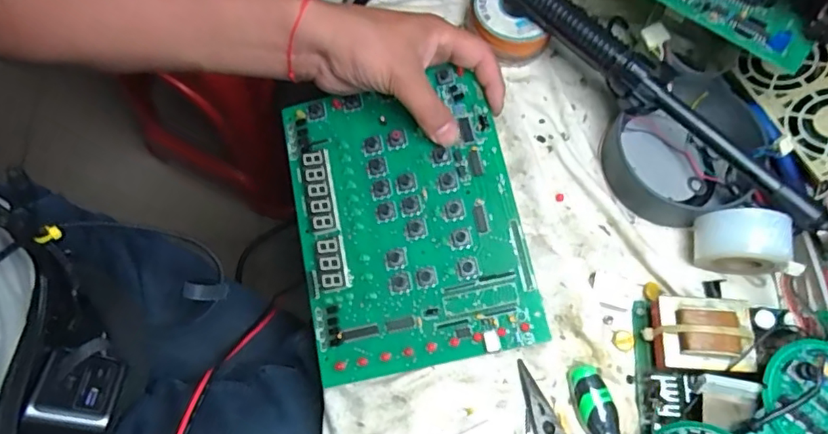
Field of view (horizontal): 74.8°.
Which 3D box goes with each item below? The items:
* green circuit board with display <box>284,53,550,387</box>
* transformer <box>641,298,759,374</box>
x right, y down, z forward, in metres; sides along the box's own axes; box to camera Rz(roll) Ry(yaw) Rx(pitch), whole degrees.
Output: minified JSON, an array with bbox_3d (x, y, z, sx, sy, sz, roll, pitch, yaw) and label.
[{"bbox_3d":[-0.008,0.002,0.392,0.160,0.009,0.206,-13,77,7],"label":"green circuit board with display"},{"bbox_3d":[0.194,0.079,0.366,0.064,0.038,0.049,0,72,-1],"label":"transformer"}]

